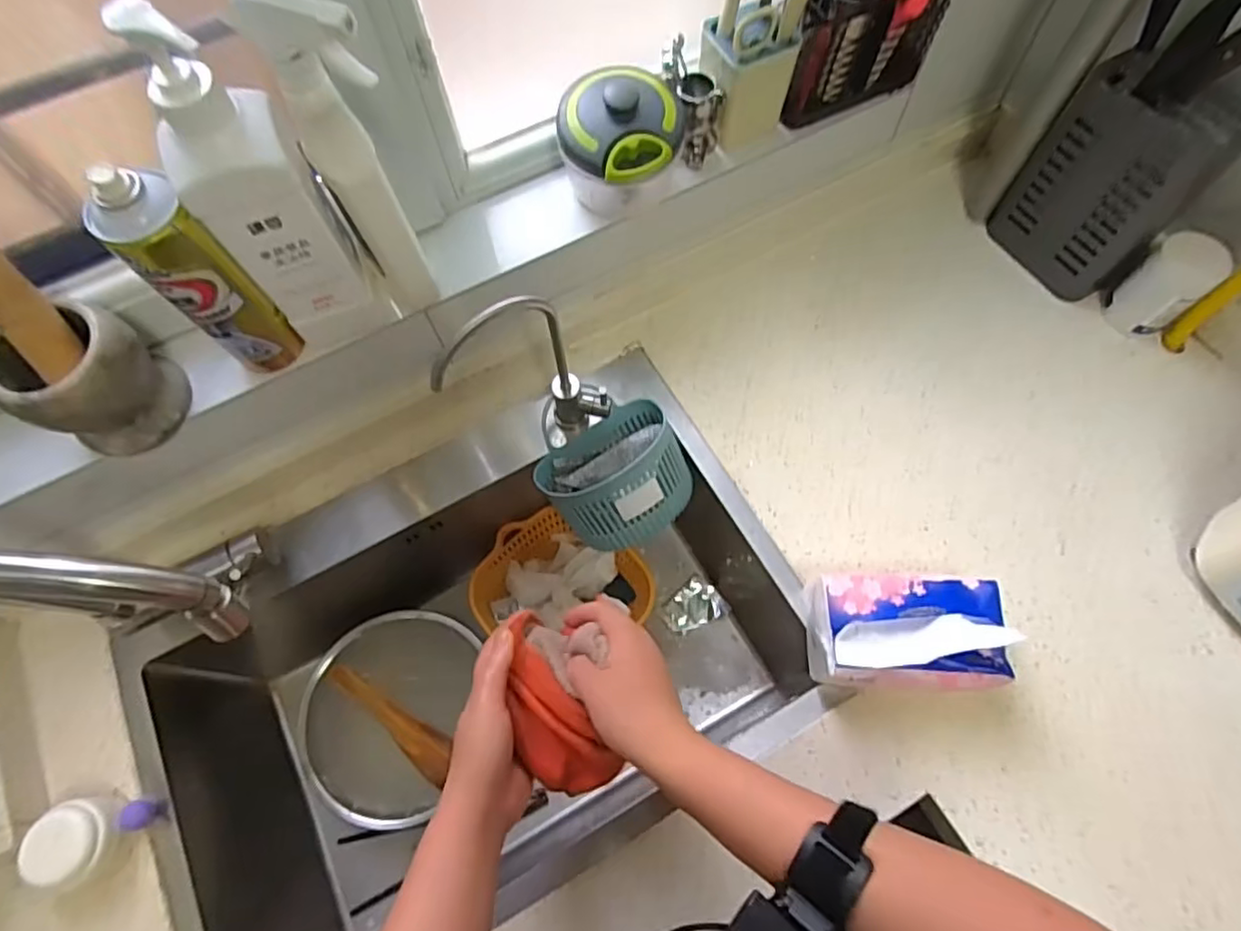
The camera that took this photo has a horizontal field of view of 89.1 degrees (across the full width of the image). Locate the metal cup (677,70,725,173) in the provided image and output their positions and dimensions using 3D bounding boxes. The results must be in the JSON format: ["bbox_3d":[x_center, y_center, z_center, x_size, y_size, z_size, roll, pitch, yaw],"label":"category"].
[{"bbox_3d":[0.080,-0.352,0.643,0.043,0.075,0.048,2,67,3],"label":"metal cup"}]

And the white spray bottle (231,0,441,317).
[{"bbox_3d":[-0.199,-0.230,0.497,0.062,0.257,0.053,-26,69,-9],"label":"white spray bottle"}]

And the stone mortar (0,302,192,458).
[{"bbox_3d":[-0.442,-0.073,0.536,0.096,0.107,0.079,-41,72,-14],"label":"stone mortar"}]

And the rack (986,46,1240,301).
[{"bbox_3d":[0.526,-0.303,0.686,0.086,0.217,0.145,-27,69,-9],"label":"rack"}]

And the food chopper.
[{"bbox_3d":[0.001,-0.309,0.611,0.112,0.100,0.107,-2,67,1],"label":"food chopper"}]

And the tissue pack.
[{"bbox_3d":[0.261,0.154,0.586,0.163,0.086,0.098,0,68,2],"label":"tissue pack"}]

